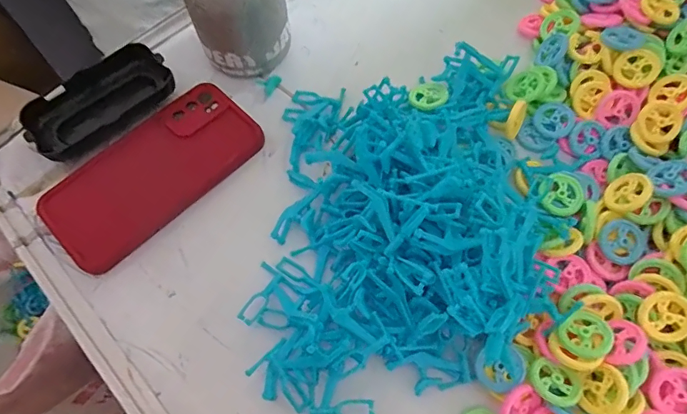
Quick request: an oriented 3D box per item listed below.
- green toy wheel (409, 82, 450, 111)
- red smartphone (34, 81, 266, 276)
[{"bbox_3d":[0.066,-0.086,0.354,0.029,0.004,0.032,17,58,23],"label":"green toy wheel"},{"bbox_3d":[-0.142,-0.027,0.341,0.159,0.016,0.077,-42,72,-14],"label":"red smartphone"}]

